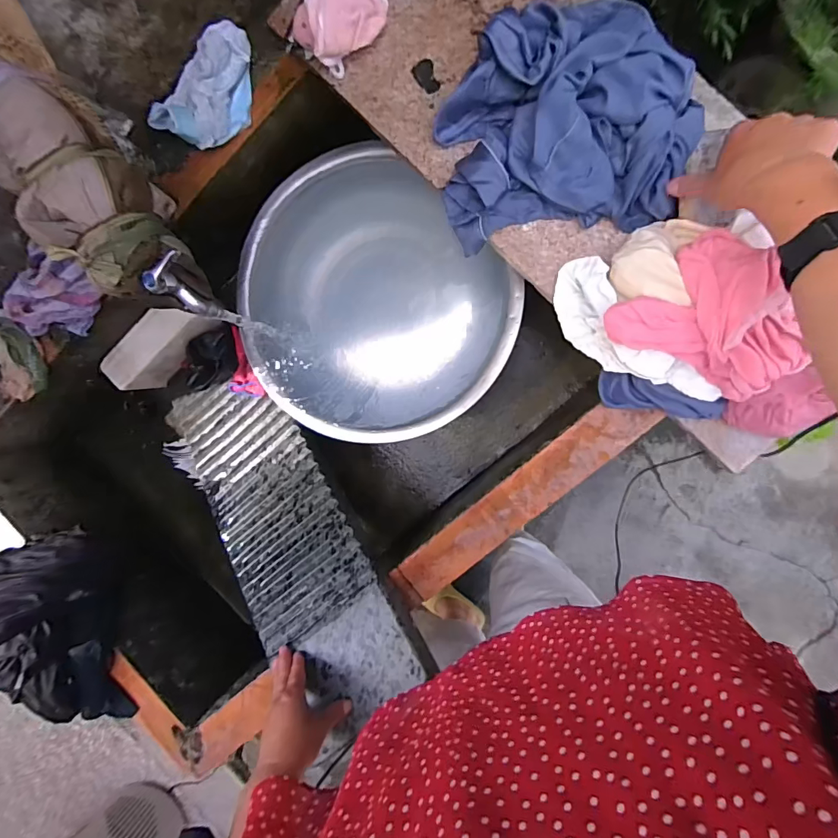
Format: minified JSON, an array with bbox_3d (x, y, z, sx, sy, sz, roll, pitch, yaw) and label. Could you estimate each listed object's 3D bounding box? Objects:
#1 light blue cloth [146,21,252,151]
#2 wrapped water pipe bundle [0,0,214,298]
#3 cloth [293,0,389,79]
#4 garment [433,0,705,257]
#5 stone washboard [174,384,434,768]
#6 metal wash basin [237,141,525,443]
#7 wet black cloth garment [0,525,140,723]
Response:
[{"bbox_3d":[-0.267,-0.424,0.580,0.066,0.065,0.157,42,98,3],"label":"light blue cloth"},{"bbox_3d":[-0.355,-0.239,0.444,0.133,0.092,0.277,-33,106,9],"label":"wrapped water pipe bundle"},{"bbox_3d":[-0.090,-0.480,0.521,0.076,0.066,0.110,39,98,3],"label":"cloth"},{"bbox_3d":[0.157,-0.333,0.502,0.261,0.084,0.222,-3,94,8],"label":"garment"},{"bbox_3d":[-0.219,0.153,0.693,0.207,0.026,0.611,-46,62,8],"label":"stone washboard"},{"bbox_3d":[-0.077,-0.183,0.742,0.402,0.103,0.440,1,94,7],"label":"metal wash basin"},{"bbox_3d":[-0.552,0.311,0.656,0.178,0.166,0.292,0,94,7],"label":"wet black cloth garment"}]

